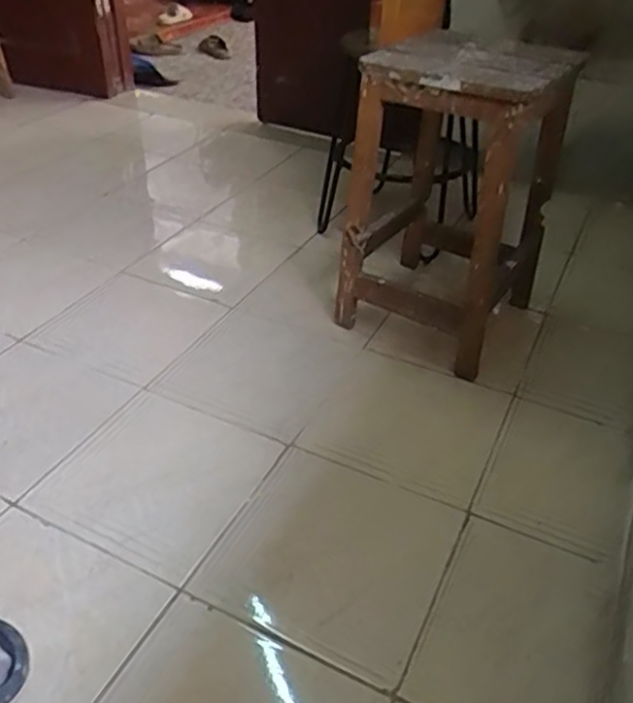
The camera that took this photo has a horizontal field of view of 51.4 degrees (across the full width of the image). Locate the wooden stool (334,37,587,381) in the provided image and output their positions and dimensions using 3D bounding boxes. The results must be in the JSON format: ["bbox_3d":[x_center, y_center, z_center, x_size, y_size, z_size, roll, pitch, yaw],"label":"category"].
[{"bbox_3d":[0.266,-0.307,1.281,0.340,0.501,0.396,18,40,18],"label":"wooden stool"}]

